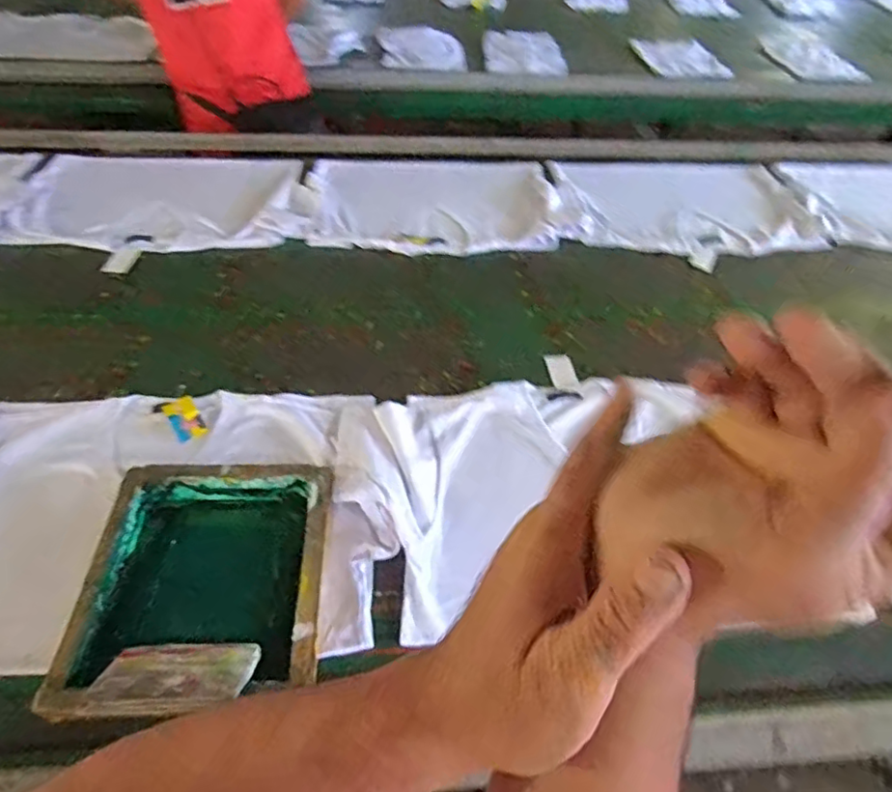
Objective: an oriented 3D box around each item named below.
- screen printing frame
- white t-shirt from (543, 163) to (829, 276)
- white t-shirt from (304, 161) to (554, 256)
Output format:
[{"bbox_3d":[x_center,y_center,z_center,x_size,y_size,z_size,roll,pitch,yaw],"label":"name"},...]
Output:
[{"bbox_3d":[-0.250,0.194,0.624,0.244,0.045,0.280,2,47,-2],"label":"screen printing frame"},{"bbox_3d":[0.492,-0.408,1.268,0.538,0.022,0.410,2,47,-2],"label":"white t-shirt"},{"bbox_3d":[-0.022,-0.403,1.212,0.511,0.044,0.327,-2,47,-6],"label":"white t-shirt"}]

